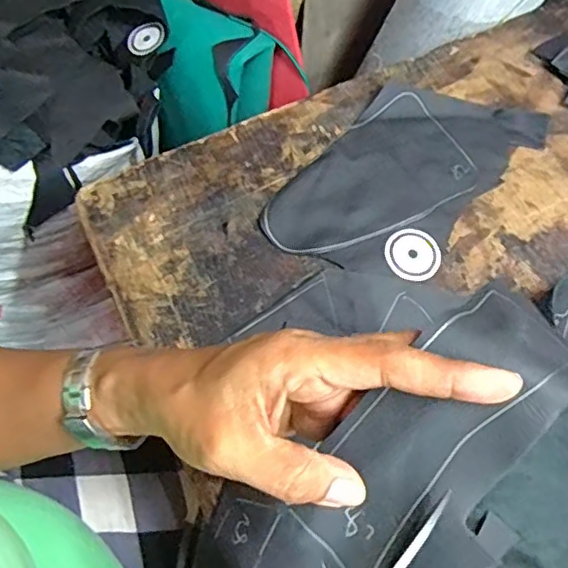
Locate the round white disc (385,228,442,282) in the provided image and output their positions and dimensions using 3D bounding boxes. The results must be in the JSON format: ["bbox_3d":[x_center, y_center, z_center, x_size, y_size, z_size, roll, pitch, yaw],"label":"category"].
[{"bbox_3d":[0.094,-0.021,0.434,0.041,0.004,0.040,0,69,-1],"label":"round white disc"}]

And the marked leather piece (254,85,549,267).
[{"bbox_3d":[0.093,-0.085,0.458,0.116,0.006,0.214,40,73,13],"label":"marked leather piece"}]

